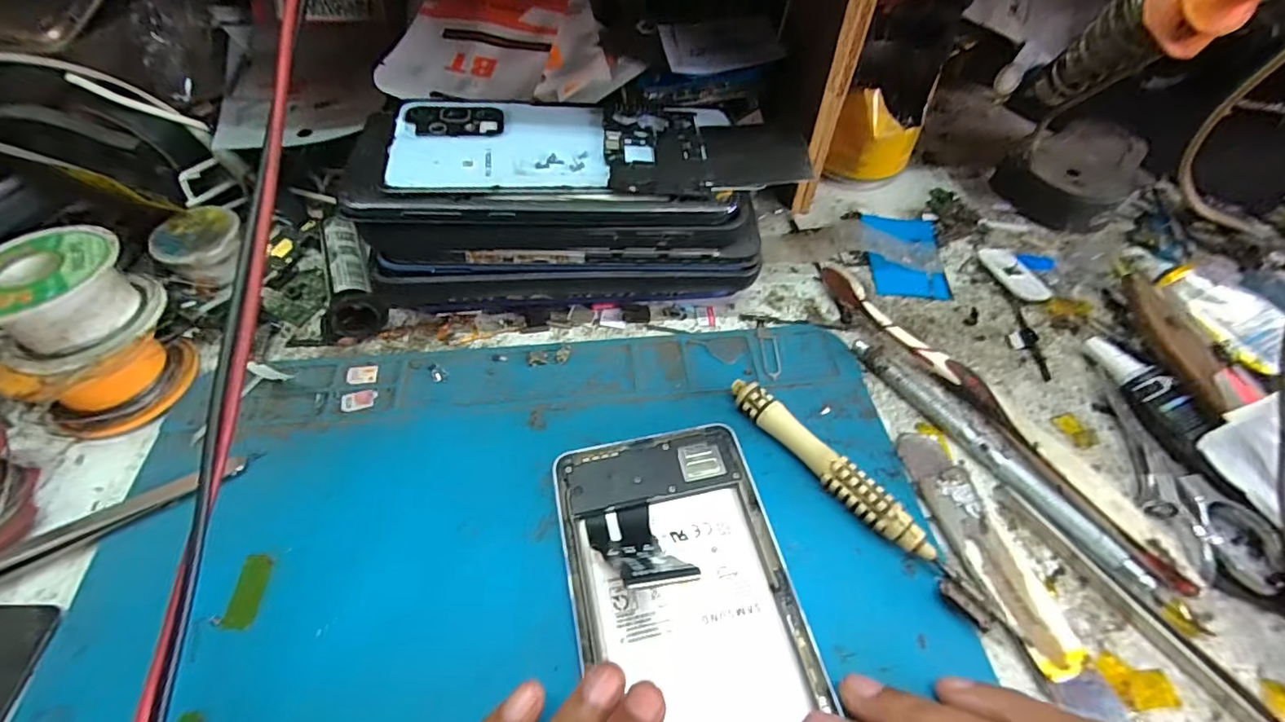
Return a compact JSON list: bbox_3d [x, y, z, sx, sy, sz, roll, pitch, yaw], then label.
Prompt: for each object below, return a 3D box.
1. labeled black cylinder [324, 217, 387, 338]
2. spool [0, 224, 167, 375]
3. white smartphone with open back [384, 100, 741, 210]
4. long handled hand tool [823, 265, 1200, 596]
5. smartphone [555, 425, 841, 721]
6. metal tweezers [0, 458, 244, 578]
[{"bbox_3d":[-0.140,-0.039,0.260,0.022,0.023,0.067,-22,56,-17],"label":"labeled black cylinder"},{"bbox_3d":[-0.221,-0.024,0.207,0.048,0.035,0.051,1,53,-1],"label":"spool"},{"bbox_3d":[-0.032,-0.093,0.230,0.138,0.010,0.072,-1,53,-2],"label":"white smartphone with open back"},{"bbox_3d":[0.145,0.014,0.231,0.025,0.017,0.174,-25,57,-19],"label":"long handled hand tool"},{"bbox_3d":[0.019,0.093,0.168,0.071,0.008,0.156,-8,54,-7],"label":"smartphone"},{"bbox_3d":[-0.212,0.064,0.189,0.127,0.007,0.013,-27,58,-20],"label":"metal tweezers"}]

